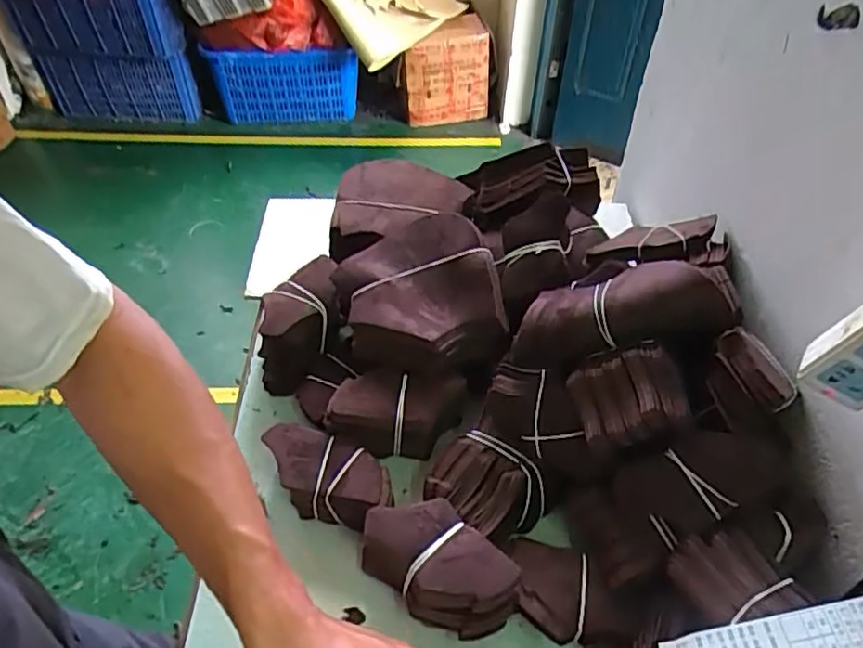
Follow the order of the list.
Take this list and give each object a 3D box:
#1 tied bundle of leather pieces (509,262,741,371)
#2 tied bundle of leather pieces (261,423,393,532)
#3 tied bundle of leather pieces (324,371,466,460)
[{"bbox_3d":[0.177,-0.015,0.614,0.204,0.061,0.094,-15,43,20],"label":"tied bundle of leather pieces"},{"bbox_3d":[-0.103,0.149,0.626,0.144,0.052,0.074,21,50,17],"label":"tied bundle of leather pieces"},{"bbox_3d":[-0.035,0.097,0.672,0.137,0.076,0.074,2,47,1],"label":"tied bundle of leather pieces"}]

